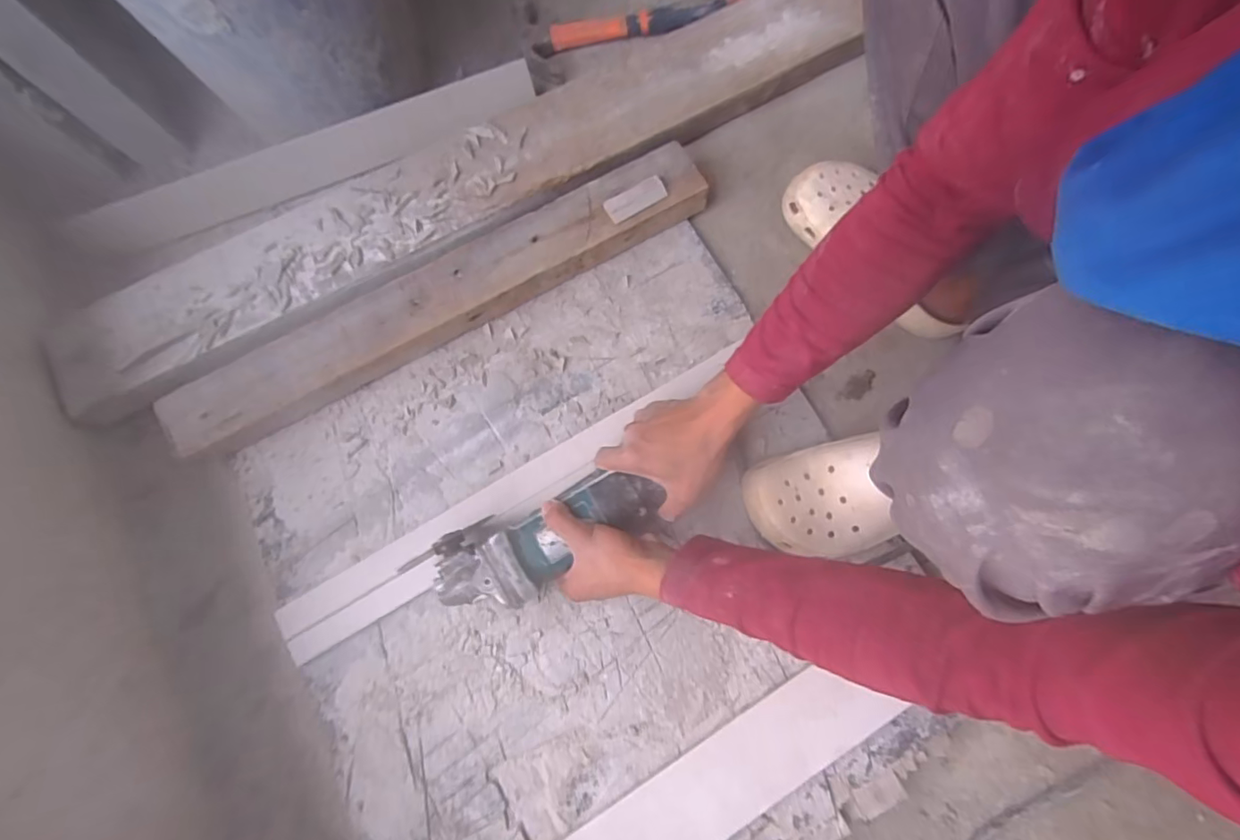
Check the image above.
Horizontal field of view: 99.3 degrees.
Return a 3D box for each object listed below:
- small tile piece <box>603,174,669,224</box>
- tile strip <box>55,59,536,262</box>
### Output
[{"bbox_3d":[0.018,-0.260,0.617,0.075,0.011,0.032,-30,77,-6],"label":"small tile piece"},{"bbox_3d":[-0.391,-0.334,0.676,0.588,0.064,0.019,-25,54,-6],"label":"tile strip"}]

